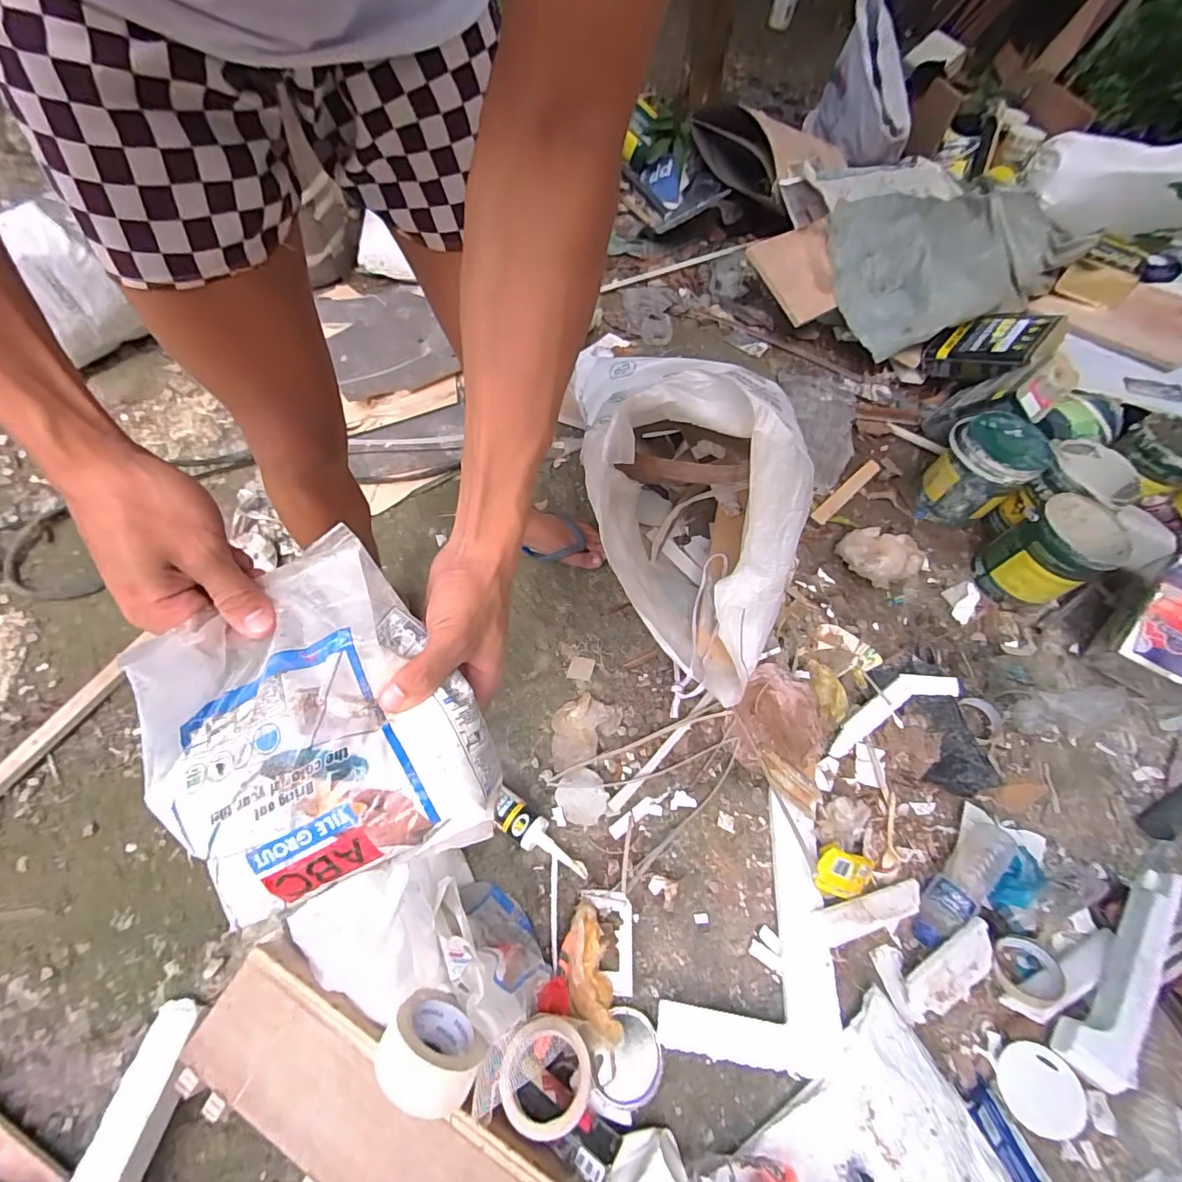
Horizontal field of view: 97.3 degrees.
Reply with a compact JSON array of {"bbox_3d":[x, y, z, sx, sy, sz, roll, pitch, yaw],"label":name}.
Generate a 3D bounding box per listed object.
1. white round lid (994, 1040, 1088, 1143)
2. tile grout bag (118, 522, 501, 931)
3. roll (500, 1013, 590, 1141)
[{"bbox_3d":[0.600,0.665,0.692,0.099,0.013,0.094,-4,63,8],"label":"white round lid"},{"bbox_3d":[-0.171,0.082,0.308,0.177,0.074,0.205,-29,76,-10],"label":"tile grout bag"},{"bbox_3d":[-0.049,0.532,0.570,0.098,0.023,0.098,4,62,-8],"label":"roll"}]

